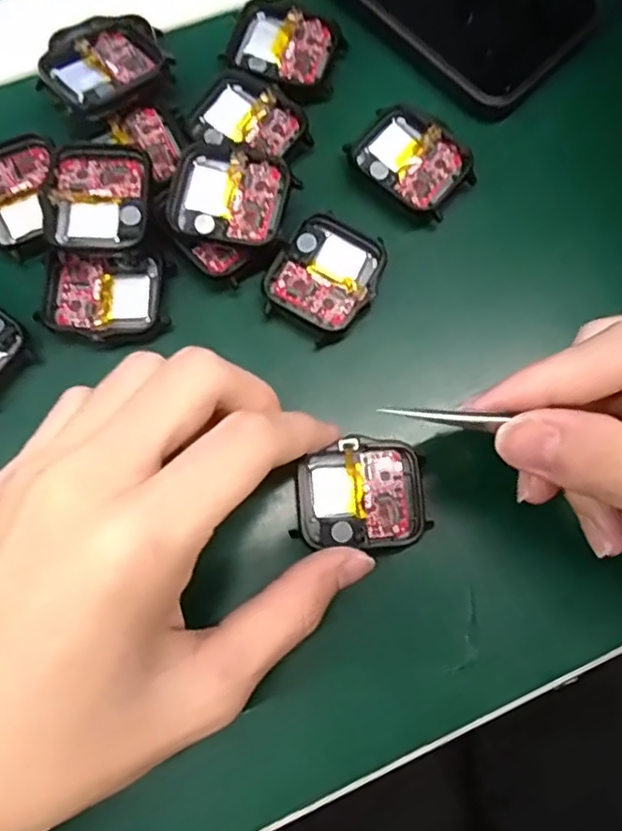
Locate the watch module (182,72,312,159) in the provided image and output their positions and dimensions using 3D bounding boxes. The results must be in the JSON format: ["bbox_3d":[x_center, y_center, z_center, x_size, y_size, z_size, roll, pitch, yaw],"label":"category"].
[{"bbox_3d":[-0.025,-0.117,0.242,0.043,0.006,0.035,37,78,7],"label":"watch module"}]

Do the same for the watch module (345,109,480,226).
[{"bbox_3d":[0.040,-0.102,0.242,0.046,0.006,0.035,38,78,7],"label":"watch module"}]

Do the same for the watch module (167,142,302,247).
[{"bbox_3d":[-0.031,-0.081,0.227,0.043,0.011,0.037,18,76,3],"label":"watch module"}]

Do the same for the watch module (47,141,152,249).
[{"bbox_3d":[-0.077,-0.080,0.224,0.037,0.012,0.039,-6,77,-3],"label":"watch module"}]

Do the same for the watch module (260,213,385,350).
[{"bbox_3d":[0.005,-0.053,0.228,0.037,0.005,0.046,30,77,6],"label":"watch module"}]

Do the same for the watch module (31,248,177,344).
[{"bbox_3d":[-0.076,-0.044,0.222,0.046,0.013,0.035,-8,77,-4],"label":"watch module"}]

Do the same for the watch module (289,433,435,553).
[{"bbox_3d":[0.017,0.028,0.211,0.045,0.008,0.038,-5,78,-3],"label":"watch module"}]

